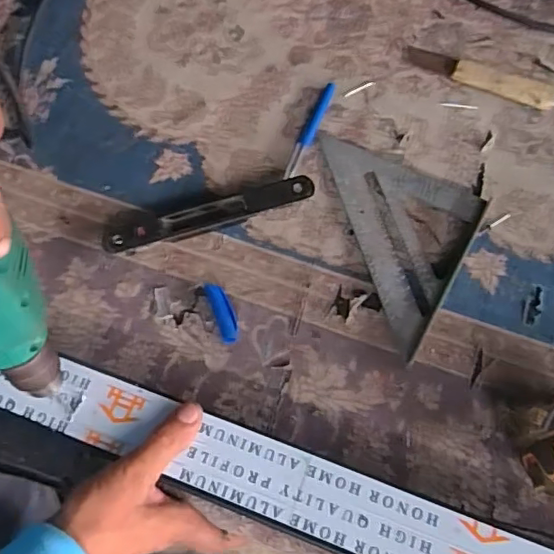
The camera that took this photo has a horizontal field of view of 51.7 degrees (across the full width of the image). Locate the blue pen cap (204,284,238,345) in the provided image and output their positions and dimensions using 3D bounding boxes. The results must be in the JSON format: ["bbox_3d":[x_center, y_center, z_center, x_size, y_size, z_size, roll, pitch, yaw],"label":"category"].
[{"bbox_3d":[-0.046,0.030,0.484,0.018,0.008,0.056,-19,67,-9],"label":"blue pen cap"}]

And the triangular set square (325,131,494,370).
[{"bbox_3d":[0.130,-0.048,0.521,0.118,0.014,0.222,-14,66,-6],"label":"triangular set square"}]

